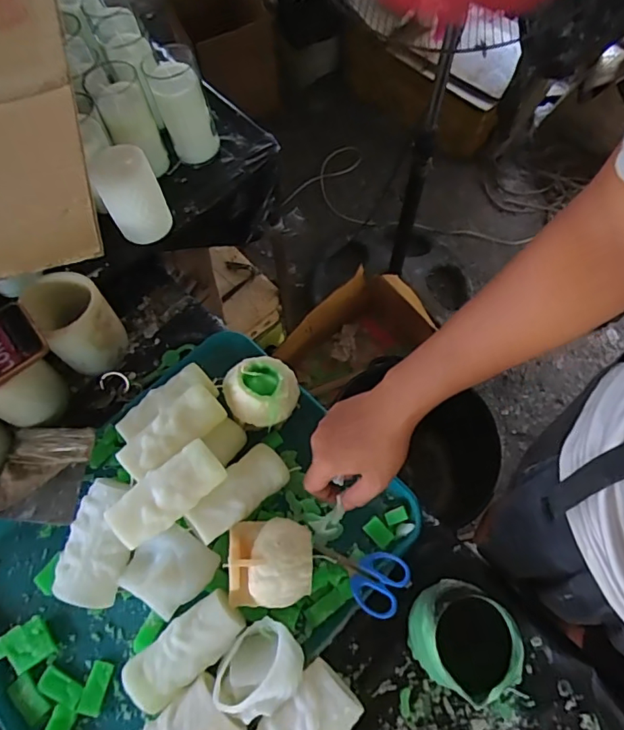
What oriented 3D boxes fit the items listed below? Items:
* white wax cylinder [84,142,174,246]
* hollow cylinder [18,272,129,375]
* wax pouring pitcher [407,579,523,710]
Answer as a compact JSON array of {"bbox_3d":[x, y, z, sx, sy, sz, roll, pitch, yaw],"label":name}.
[{"bbox_3d":[-0.229,-0.216,0.640,0.073,0.096,0.075,-25,68,-10],"label":"white wax cylinder"},{"bbox_3d":[-0.279,-0.049,0.609,0.080,0.118,0.081,0,66,1],"label":"hollow cylinder"},{"bbox_3d":[0.140,0.252,0.475,0.083,0.101,0.084,0,66,1],"label":"wax pouring pitcher"}]

